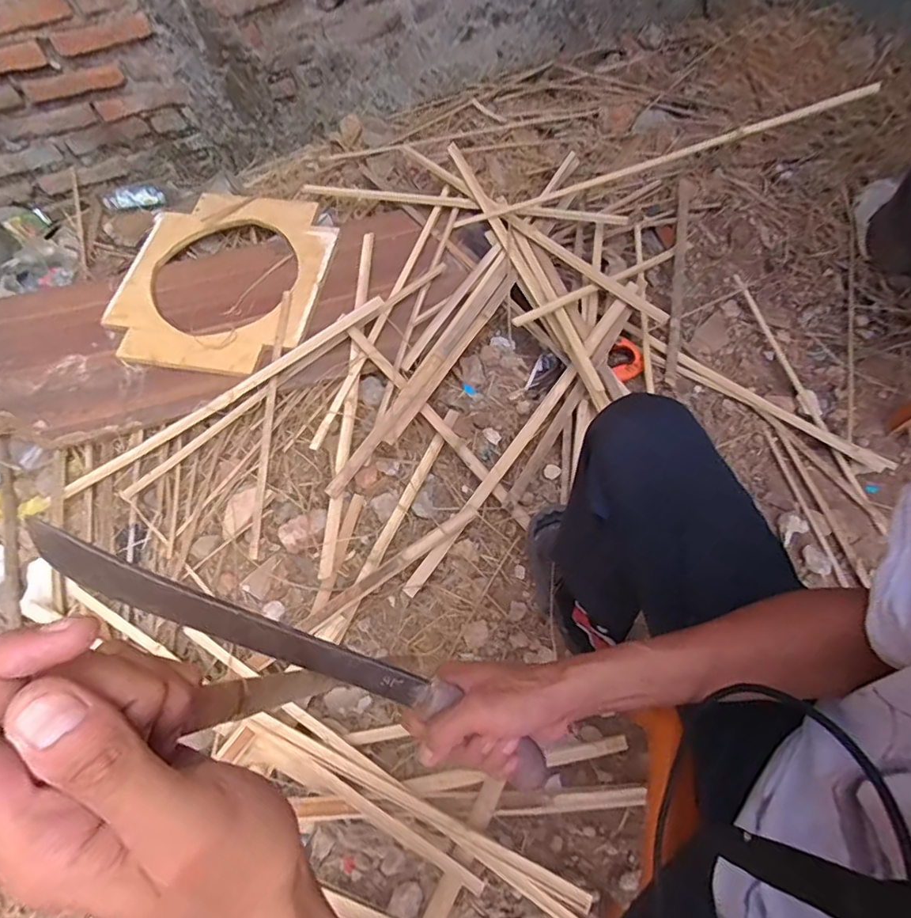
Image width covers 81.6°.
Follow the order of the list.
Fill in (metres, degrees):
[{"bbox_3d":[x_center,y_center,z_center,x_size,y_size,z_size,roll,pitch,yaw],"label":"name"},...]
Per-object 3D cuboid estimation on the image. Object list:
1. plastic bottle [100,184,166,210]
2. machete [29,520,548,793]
[{"bbox_3d":[-0.846,-0.689,1.390,0.144,0.047,0.034,-23,61,-26],"label":"plastic bottle"},{"bbox_3d":[-0.106,0.145,0.378,0.378,0.038,0.038,29,63,-14],"label":"machete"}]

